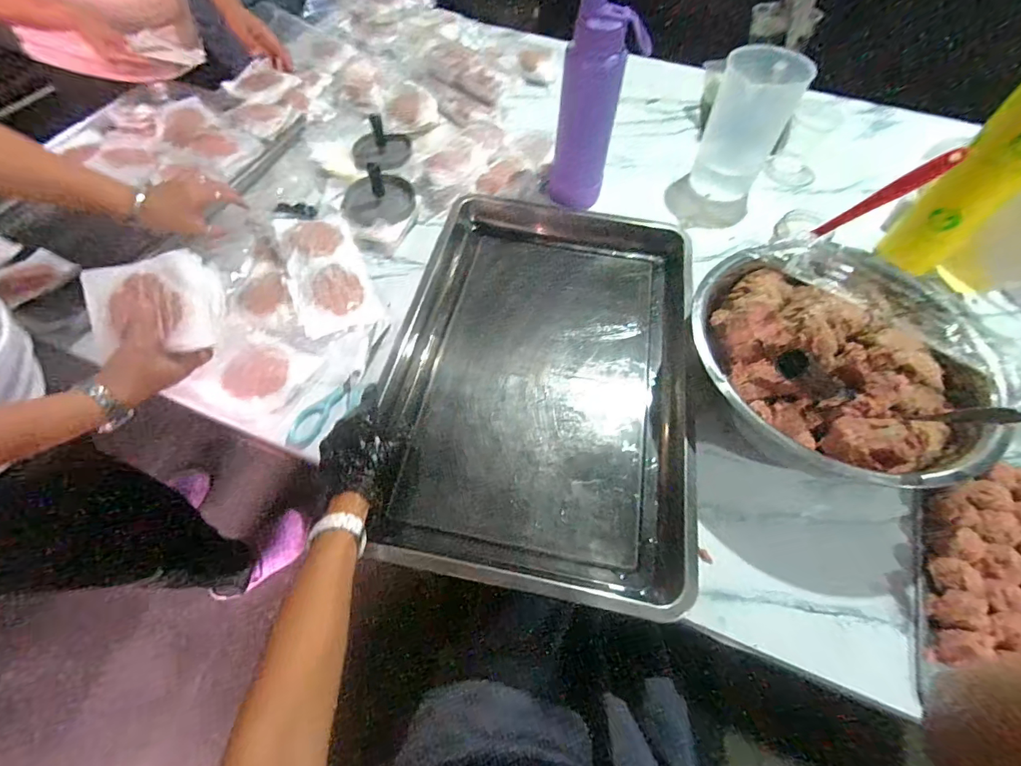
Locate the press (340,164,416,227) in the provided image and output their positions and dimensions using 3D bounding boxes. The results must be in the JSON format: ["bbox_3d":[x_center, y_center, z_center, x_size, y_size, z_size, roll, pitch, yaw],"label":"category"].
[{"bbox_3d":[-0.222,-0.317,0.754,0.122,0.068,0.101,-14,62,-11],"label":"press"}]

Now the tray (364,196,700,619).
[{"bbox_3d":[0.043,-0.031,0.615,0.391,0.054,0.560,11,60,4],"label":"tray"}]

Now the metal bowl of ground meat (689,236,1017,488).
[{"bbox_3d":[0.396,-0.028,0.580,0.331,0.122,0.310,1,60,-2],"label":"metal bowl of ground meat"}]

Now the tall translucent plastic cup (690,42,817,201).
[{"bbox_3d":[0.407,-0.460,0.792,0.119,0.203,0.137,16,61,7],"label":"tall translucent plastic cup"}]

